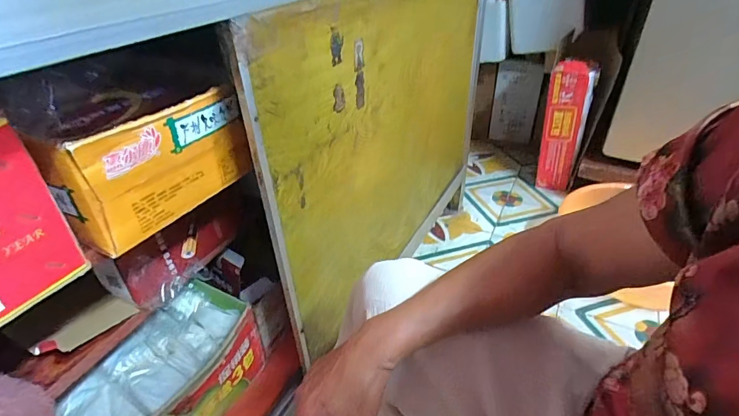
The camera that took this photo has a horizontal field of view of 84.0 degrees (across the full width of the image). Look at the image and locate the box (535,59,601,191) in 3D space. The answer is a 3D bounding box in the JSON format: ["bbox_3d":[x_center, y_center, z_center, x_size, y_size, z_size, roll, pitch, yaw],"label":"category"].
[{"bbox_3d":[0.582,-0.227,1.248,0.116,0.413,0.092,10,36,18],"label":"box"}]

